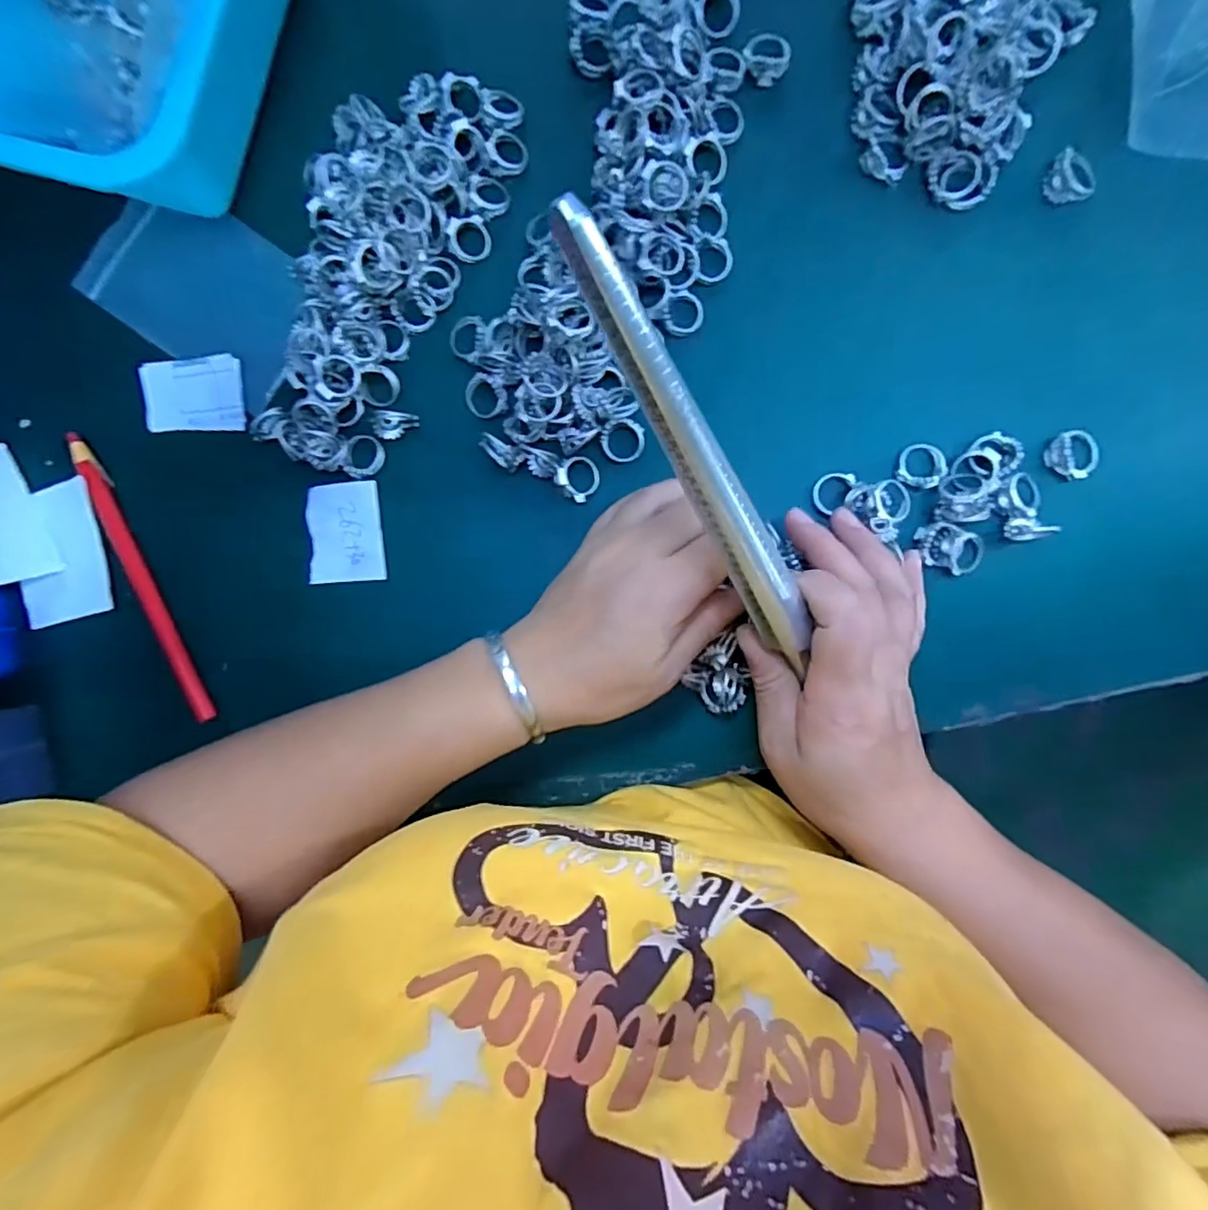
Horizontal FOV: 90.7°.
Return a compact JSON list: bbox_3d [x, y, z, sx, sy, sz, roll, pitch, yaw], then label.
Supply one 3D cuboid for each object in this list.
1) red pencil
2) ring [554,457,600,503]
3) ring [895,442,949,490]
[{"bbox_3d":[-0.247,-0.014,0.318,0.011,0.013,0.164,-25,91,3],"label":"red pencil"},{"bbox_3d":[-0.013,-0.065,0.305,0.020,0.008,0.023,36,93,1],"label":"ring"},{"bbox_3d":[0.161,-0.070,0.301,0.023,0.004,0.024,-2,74,5],"label":"ring"}]

